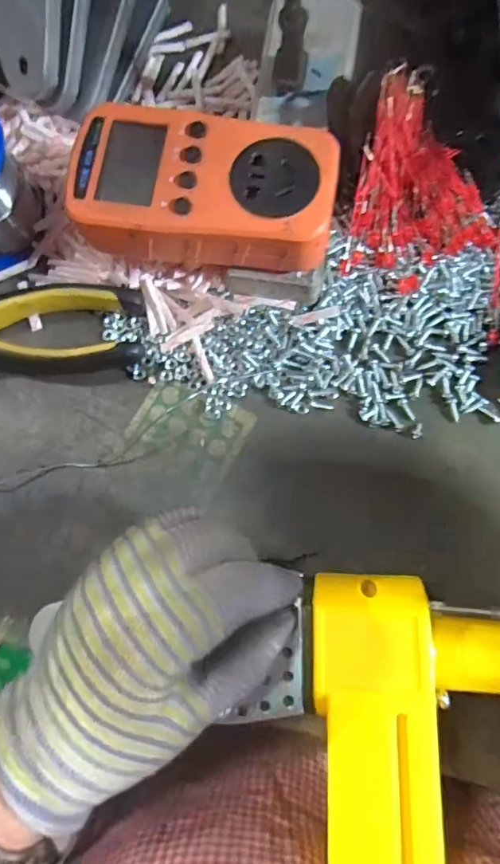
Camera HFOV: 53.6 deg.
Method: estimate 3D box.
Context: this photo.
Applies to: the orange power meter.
[{"bbox_3d":[-0.022,-0.114,0.237,0.122,0.030,0.066,12,80,4],"label":"orange power meter"}]

